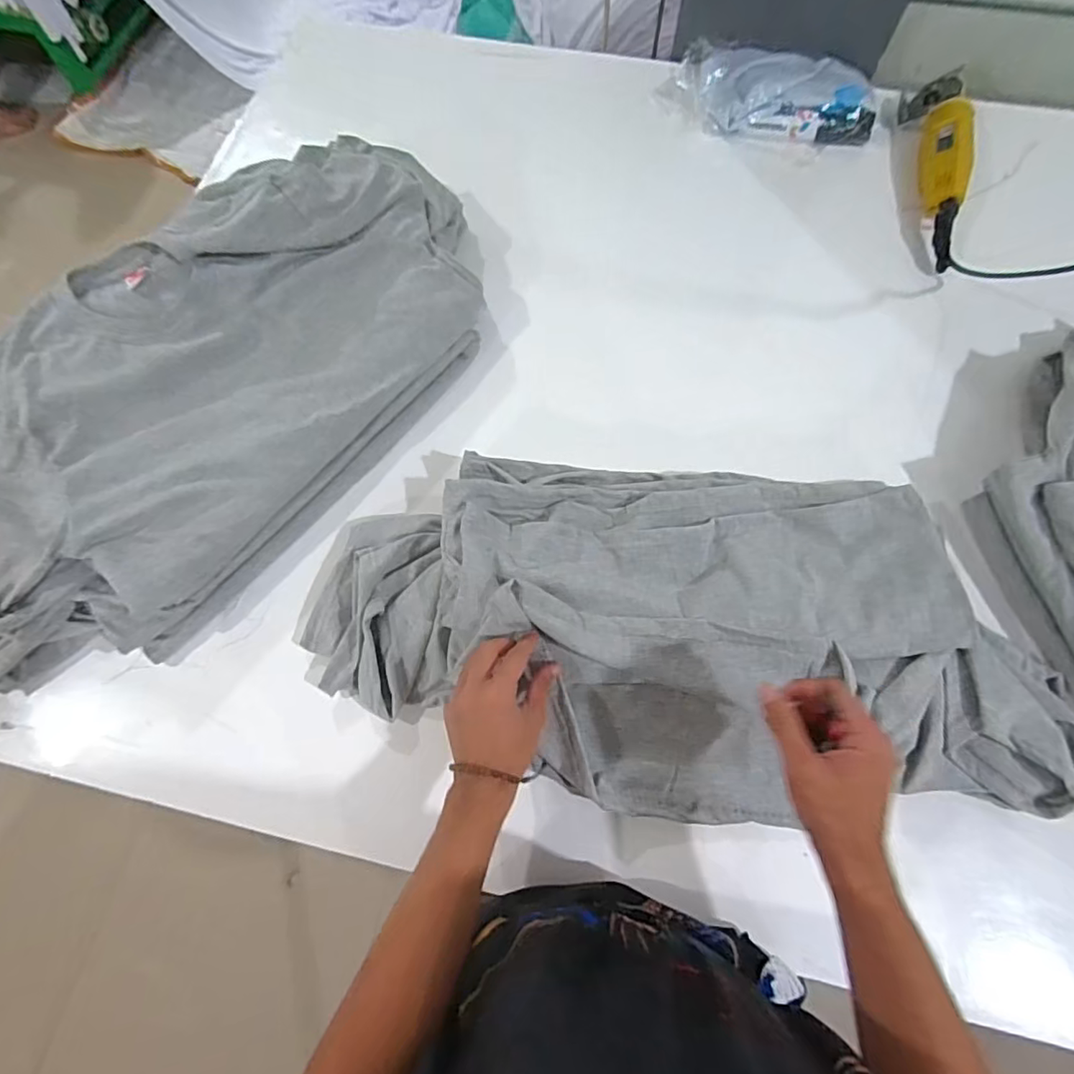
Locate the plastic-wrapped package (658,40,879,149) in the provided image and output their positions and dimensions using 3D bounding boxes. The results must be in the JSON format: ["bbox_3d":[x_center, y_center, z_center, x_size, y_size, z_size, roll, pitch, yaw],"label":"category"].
[{"bbox_3d":[0.360,-0.692,0.871,0.325,0.059,0.160,15,70,6],"label":"plastic-wrapped package"}]

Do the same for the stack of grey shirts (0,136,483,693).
[{"bbox_3d":[-0.352,-0.166,0.634,0.317,0.169,0.773,40,75,14],"label":"stack of grey shirts"}]

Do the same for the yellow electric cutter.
[{"bbox_3d":[0.588,-0.538,0.807,0.077,0.060,0.342,6,70,3],"label":"yellow electric cutter"}]

